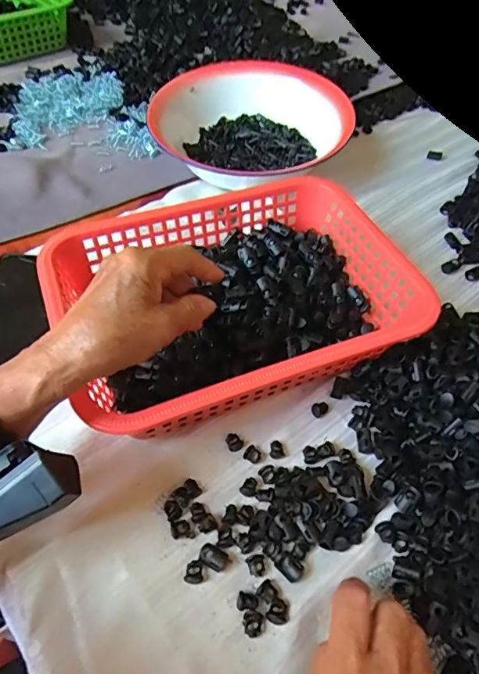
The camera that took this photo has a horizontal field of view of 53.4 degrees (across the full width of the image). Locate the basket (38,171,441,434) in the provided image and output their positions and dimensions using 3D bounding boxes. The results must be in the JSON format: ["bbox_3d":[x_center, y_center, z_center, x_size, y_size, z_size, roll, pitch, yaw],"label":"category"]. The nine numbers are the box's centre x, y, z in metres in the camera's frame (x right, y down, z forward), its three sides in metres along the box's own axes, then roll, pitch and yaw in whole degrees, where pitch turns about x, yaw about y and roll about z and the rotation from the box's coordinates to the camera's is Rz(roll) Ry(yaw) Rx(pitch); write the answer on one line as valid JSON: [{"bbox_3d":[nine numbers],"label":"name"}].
[{"bbox_3d":[-0.005,-0.032,0.433,0.292,0.076,0.216,-18,55,-14],"label":"basket"}]

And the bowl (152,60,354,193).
[{"bbox_3d":[0.009,-0.279,0.629,0.244,0.070,0.224,1,53,-1],"label":"bowl"}]

